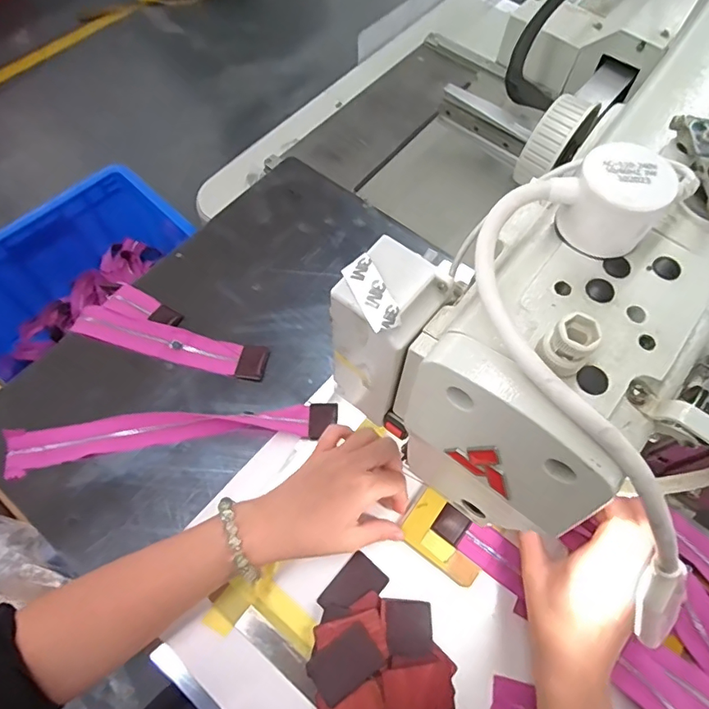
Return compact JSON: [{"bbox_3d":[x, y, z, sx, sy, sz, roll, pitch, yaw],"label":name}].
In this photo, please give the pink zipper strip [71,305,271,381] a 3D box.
[{"bbox_3d":[-0.183,-0.013,0.494,0.197,0.012,0.038,14,65,5],"label":"pink zipper strip"}]

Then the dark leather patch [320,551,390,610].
[{"bbox_3d":[-0.001,0.190,0.402,0.034,0.004,0.050,39,69,15],"label":"dark leather patch"}]

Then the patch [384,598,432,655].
[{"bbox_3d":[0.043,0.211,0.387,0.035,0.008,0.037,-3,64,-4],"label":"patch"}]

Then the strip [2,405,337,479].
[{"bbox_3d":[-0.162,0.070,0.457,0.288,0.013,0.044,-6,65,-5],"label":"strip"}]

